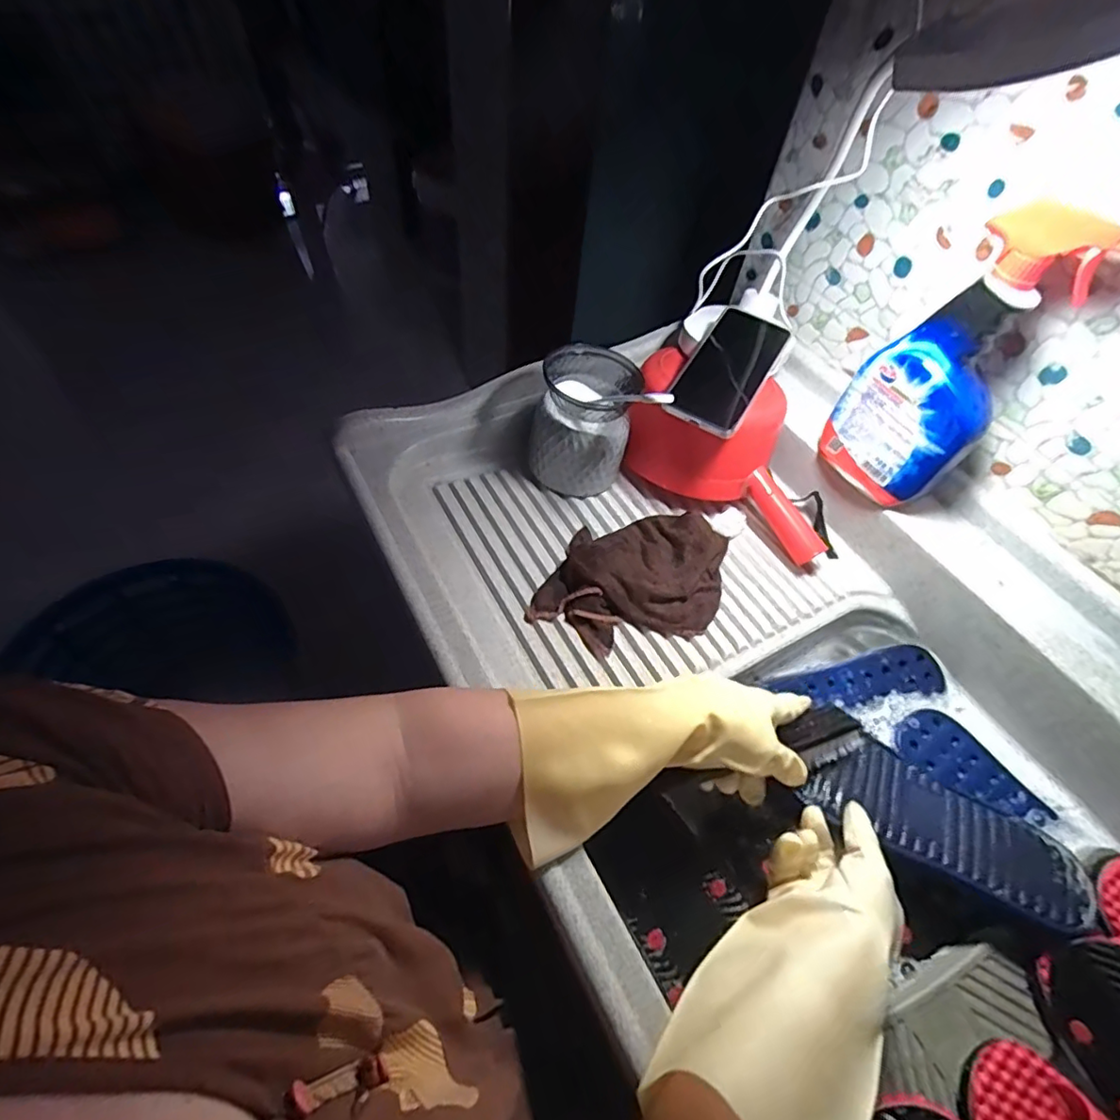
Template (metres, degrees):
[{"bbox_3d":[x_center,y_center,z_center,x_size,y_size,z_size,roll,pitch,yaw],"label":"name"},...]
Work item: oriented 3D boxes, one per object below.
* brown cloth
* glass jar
[{"bbox_3d":[0.077,0.019,0.547,0.149,0.045,0.176,28,57,14],"label":"brown cloth"},{"bbox_3d":[0.027,-0.154,0.601,0.100,0.127,0.122,10,55,2],"label":"glass jar"}]

